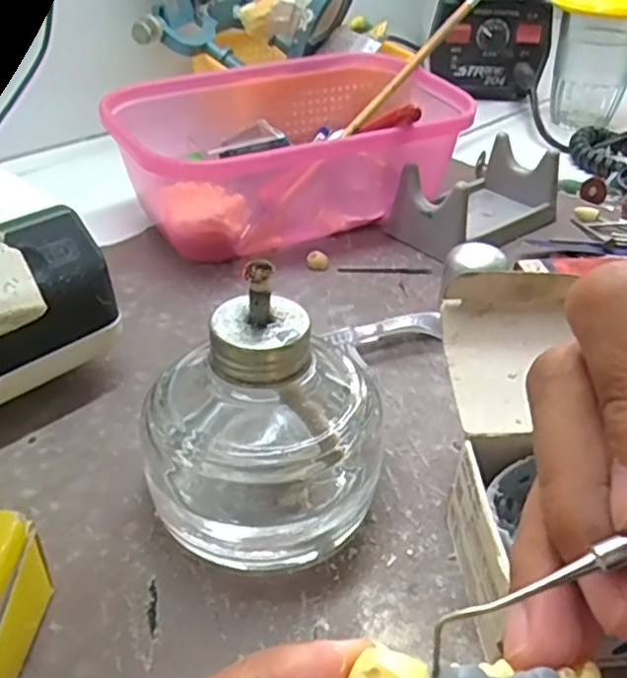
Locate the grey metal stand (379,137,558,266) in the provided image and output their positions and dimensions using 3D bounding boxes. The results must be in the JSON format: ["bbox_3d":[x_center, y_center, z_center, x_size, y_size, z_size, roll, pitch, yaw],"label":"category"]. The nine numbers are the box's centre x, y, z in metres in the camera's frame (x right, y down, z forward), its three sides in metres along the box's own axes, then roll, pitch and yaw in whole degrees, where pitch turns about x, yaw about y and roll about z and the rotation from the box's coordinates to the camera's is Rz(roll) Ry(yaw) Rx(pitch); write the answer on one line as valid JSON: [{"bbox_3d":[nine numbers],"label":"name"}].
[{"bbox_3d":[0.094,-0.082,0.384,0.100,0.037,0.063,-30,46,-33],"label":"grey metal stand"}]

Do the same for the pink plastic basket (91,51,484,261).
[{"bbox_3d":[-0.009,-0.109,0.395,0.194,0.067,0.134,-16,40,-19],"label":"pink plastic basket"}]

